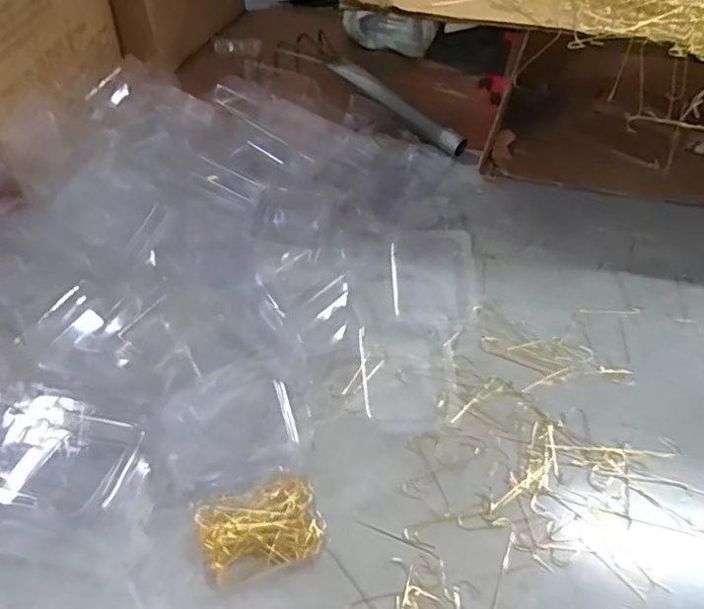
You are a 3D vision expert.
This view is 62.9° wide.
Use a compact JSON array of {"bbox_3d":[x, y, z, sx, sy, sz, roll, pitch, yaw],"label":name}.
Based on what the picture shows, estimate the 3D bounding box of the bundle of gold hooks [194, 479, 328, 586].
[{"bbox_3d":[-0.056,0.138,0.354,0.074,0.017,0.044,-11,50,-14],"label":"bundle of gold hooks"}]

